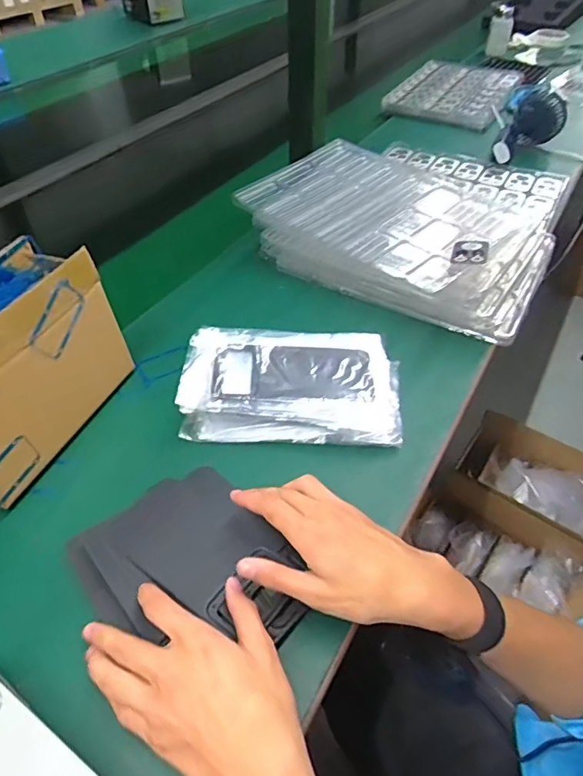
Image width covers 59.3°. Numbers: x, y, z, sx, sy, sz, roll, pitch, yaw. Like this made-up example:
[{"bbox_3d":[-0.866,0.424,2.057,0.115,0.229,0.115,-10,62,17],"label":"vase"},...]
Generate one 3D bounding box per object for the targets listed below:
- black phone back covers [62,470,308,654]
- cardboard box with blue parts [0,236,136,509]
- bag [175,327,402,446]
[{"bbox_3d":[-0.074,0.140,0.404,0.126,0.014,0.171,-35,56,-26],"label":"black phone back covers"},{"bbox_3d":[-0.247,-0.019,0.459,0.089,0.160,0.188,17,49,16],"label":"cardboard box with blue parts"},{"bbox_3d":[0.001,-0.006,0.518,0.216,0.039,0.126,2,48,3],"label":"bag"}]

